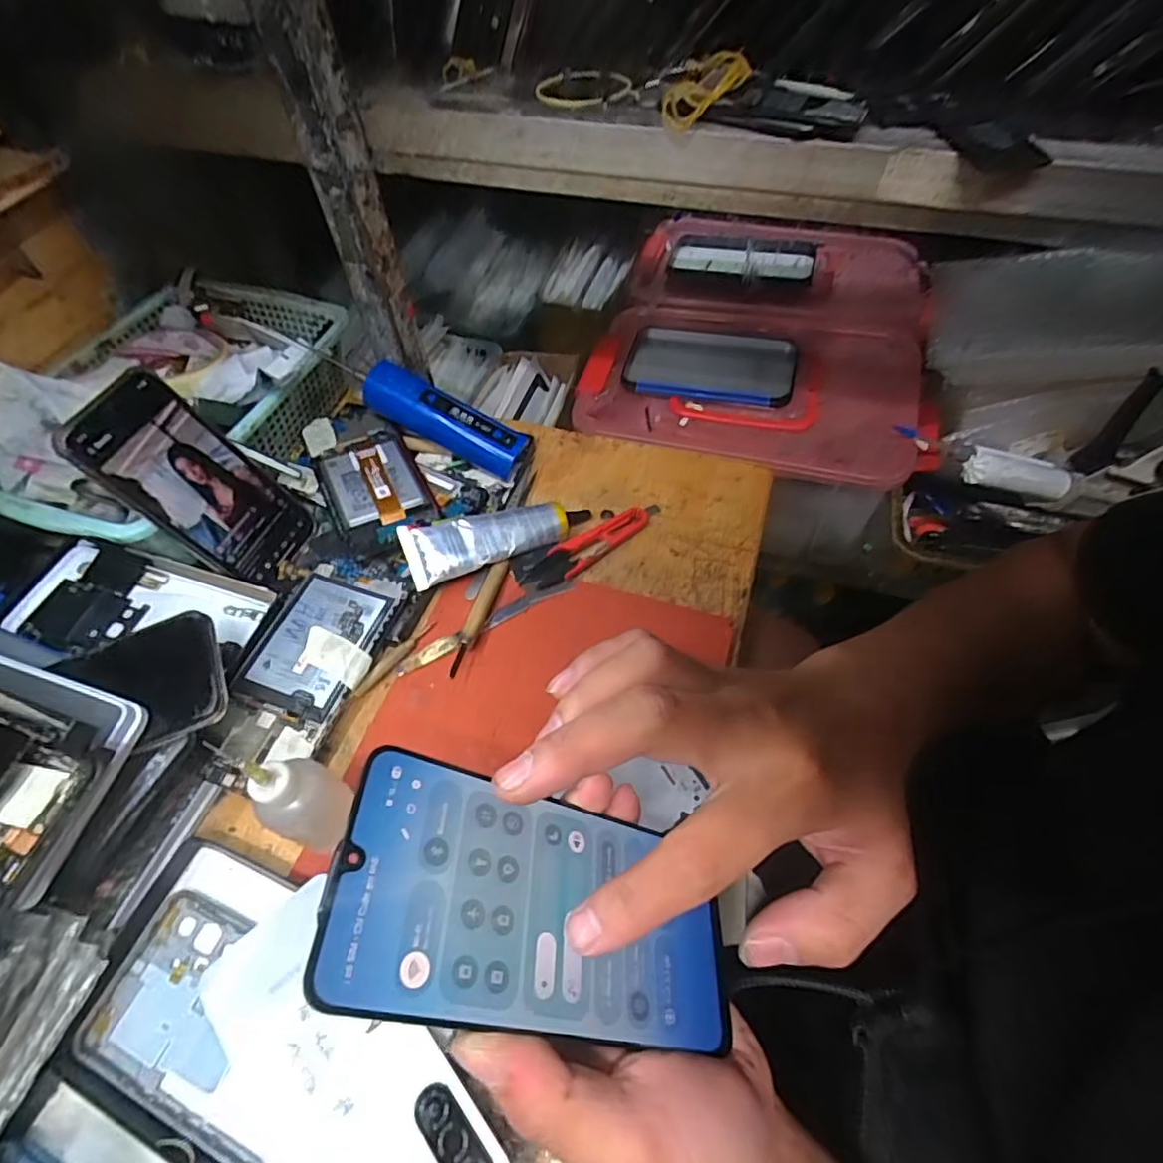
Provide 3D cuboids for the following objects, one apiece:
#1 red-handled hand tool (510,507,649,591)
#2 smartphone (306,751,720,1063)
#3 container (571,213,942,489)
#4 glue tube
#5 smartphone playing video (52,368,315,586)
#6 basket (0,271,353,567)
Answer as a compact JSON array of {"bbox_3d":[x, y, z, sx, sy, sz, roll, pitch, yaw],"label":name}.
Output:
[{"bbox_3d":[0.001,-0.028,0.450,0.109,0.012,0.034,-32,60,-18],"label":"red-handled hand tool"},{"bbox_3d":[-0.008,0.113,0.212,0.156,0.005,0.072,27,43,-25],"label":"smartphone"},{"bbox_3d":[0.189,-0.262,0.630,0.345,0.077,0.366,9,56,8],"label":"container"},{"bbox_3d":[-0.059,-0.034,0.442,0.135,0.023,0.041,-19,83,-20],"label":"glue tube"},{"bbox_3d":[-0.253,-0.066,0.409,0.009,0.146,0.076,1,55,37],"label":"smartphone playing video"},{"bbox_3d":[-0.312,-0.136,0.469,0.186,0.065,0.266,20,59,15],"label":"basket"}]

